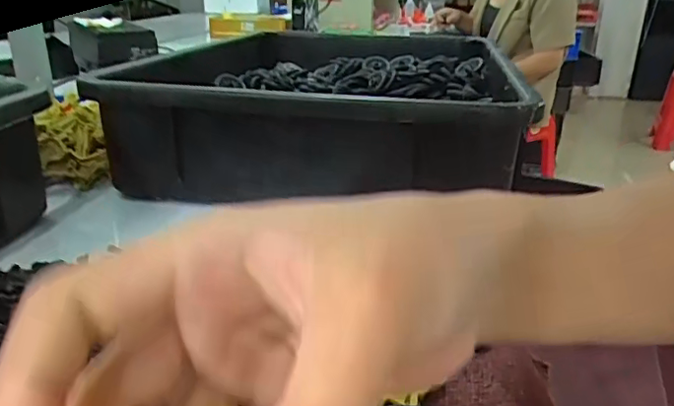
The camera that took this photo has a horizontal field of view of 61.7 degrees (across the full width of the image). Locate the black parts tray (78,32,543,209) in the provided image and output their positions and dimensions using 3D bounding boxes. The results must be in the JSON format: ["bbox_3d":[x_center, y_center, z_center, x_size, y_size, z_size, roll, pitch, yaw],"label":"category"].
[{"bbox_3d":[0.002,-0.116,0.643,0.343,0.105,0.511,5,22,9],"label":"black parts tray"}]

